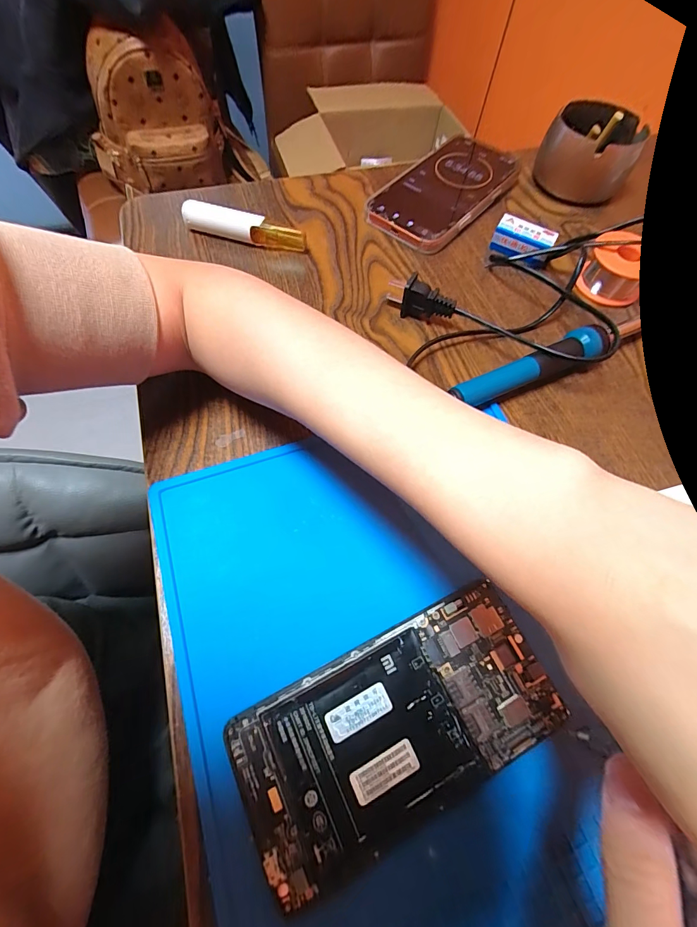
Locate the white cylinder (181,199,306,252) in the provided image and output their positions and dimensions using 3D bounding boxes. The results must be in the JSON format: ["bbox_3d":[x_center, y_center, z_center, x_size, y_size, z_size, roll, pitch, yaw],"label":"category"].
[{"bbox_3d":[-0.086,-0.197,0.323,0.104,0.021,0.016,16,65,4],"label":"white cylinder"}]

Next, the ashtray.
[{"bbox_3d":[0.232,-0.302,0.374,0.084,0.051,0.084,23,65,7],"label":"ashtray"}]

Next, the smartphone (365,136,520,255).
[{"bbox_3d":[0.091,-0.256,0.360,0.079,0.017,0.160,39,68,14],"label":"smartphone"}]

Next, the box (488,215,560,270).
[{"bbox_3d":[0.148,-0.189,0.329,0.049,0.023,0.026,26,66,9],"label":"box"}]

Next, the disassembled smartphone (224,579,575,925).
[{"bbox_3d":[0.024,0.120,0.178,0.145,0.008,0.072,-23,68,-14],"label":"disassembled smartphone"}]

